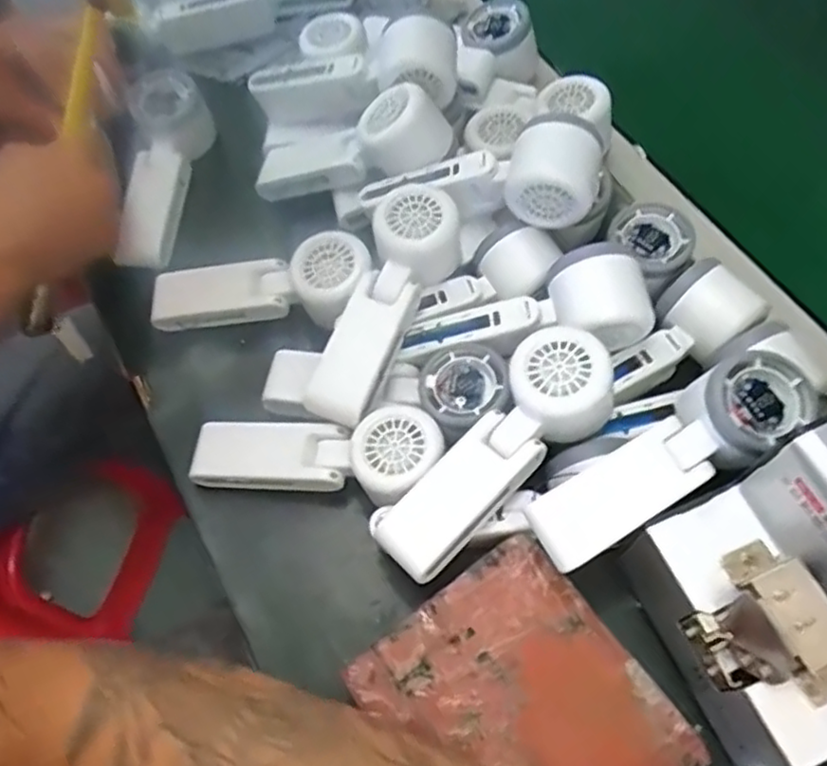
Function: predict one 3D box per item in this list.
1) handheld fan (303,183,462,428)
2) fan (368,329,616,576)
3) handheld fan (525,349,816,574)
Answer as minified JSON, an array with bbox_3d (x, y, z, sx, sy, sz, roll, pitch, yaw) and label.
[{"bbox_3d":[-0.020,-0.052,0.447,0.056,0.041,0.168,23,81,13],"label":"handheld fan"},{"bbox_3d":[0.050,0.040,0.388,0.057,0.048,0.164,38,70,20],"label":"fan"},{"bbox_3d":[0.137,0.042,0.378,0.169,0.054,0.053,-28,64,-11],"label":"handheld fan"}]

